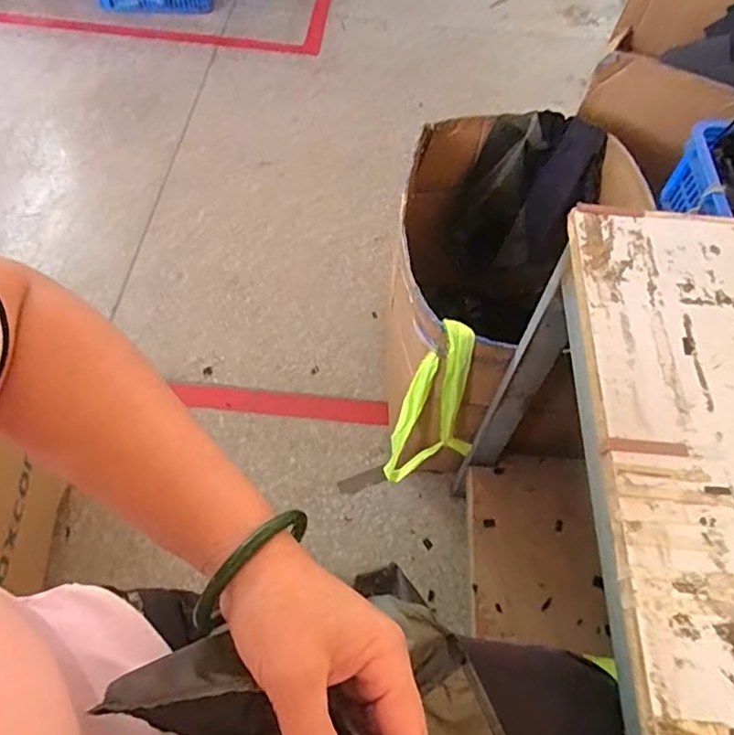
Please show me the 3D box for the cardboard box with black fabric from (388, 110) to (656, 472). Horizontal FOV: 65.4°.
[{"bbox_3d":[0.260,-0.110,1.102,0.387,0.496,0.546,2,58,-1],"label":"cardboard box with black fabric"}]

